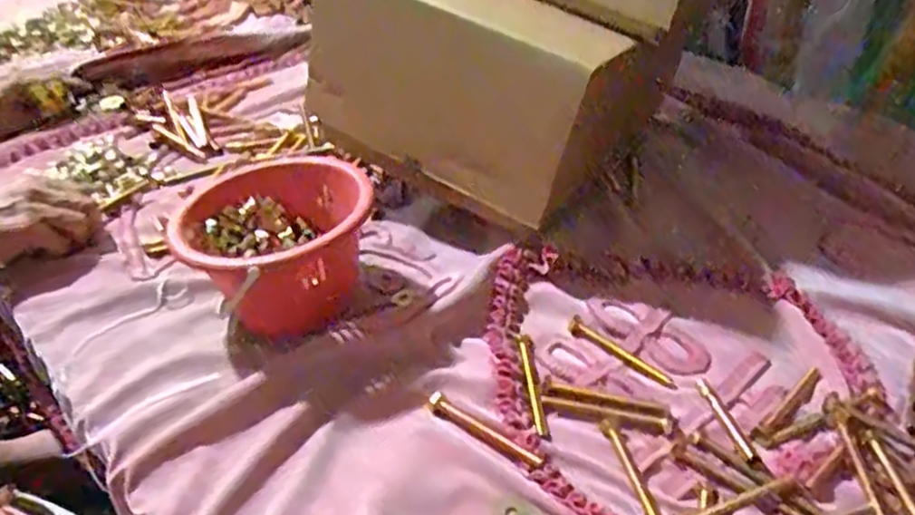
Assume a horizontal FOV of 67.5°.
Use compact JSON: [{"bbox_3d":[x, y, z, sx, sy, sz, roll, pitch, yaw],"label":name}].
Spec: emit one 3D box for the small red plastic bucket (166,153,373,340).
[{"bbox_3d":[-0.163,-0.014,0.629,0.153,0.104,0.164,-1,41,1],"label":"small red plastic bucket"}]

